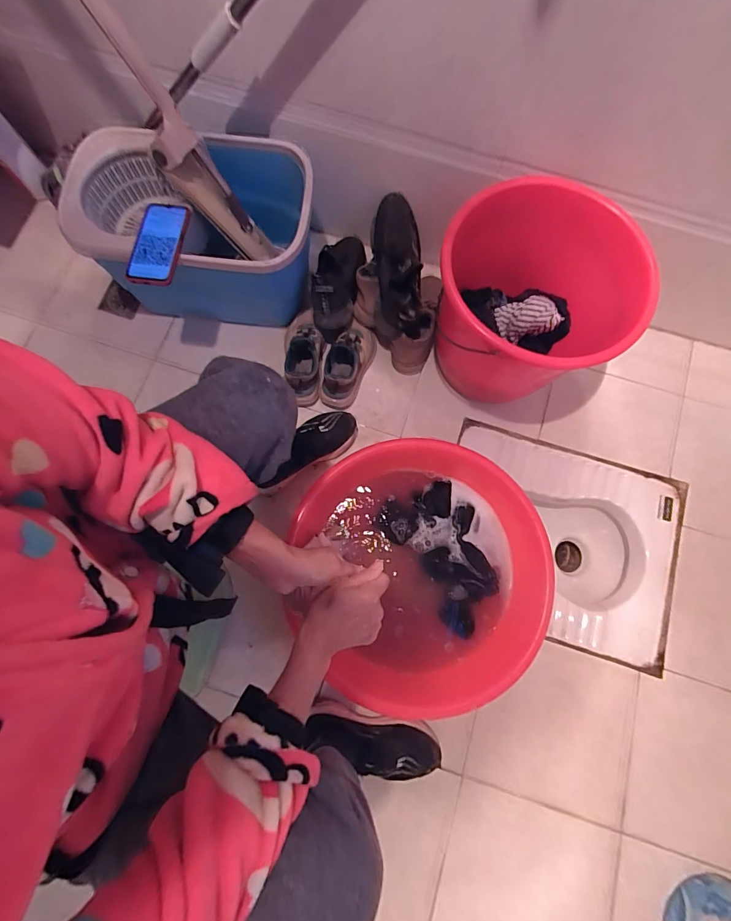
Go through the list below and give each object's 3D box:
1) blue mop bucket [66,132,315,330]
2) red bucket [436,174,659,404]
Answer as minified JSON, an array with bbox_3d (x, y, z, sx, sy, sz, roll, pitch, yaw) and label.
[{"bbox_3d":[-0.340,-0.464,0.875,0.464,0.280,0.305,-3,76,-1],"label":"blue mop bucket"},{"bbox_3d":[0.321,-0.277,0.791,0.315,0.309,0.313,0,76,0],"label":"red bucket"}]

